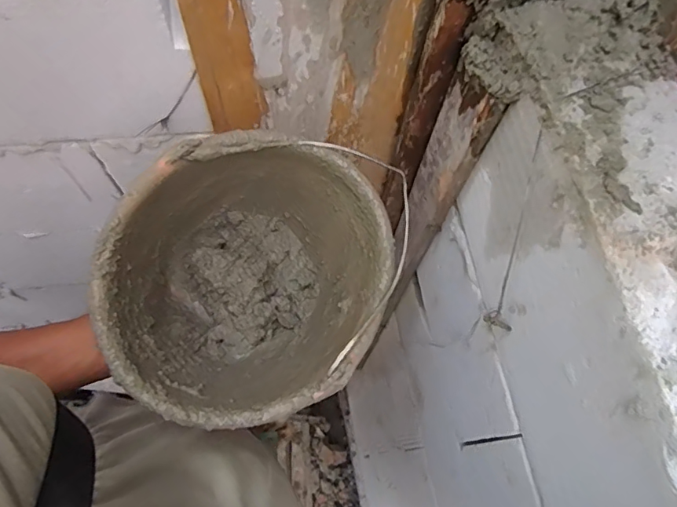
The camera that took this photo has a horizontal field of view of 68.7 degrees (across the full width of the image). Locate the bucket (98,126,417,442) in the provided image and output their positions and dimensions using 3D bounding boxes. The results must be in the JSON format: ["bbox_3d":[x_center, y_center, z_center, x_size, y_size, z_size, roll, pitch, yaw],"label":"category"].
[{"bbox_3d":[-0.096,0.025,0.490,0.243,0.211,0.243,2,83,-18],"label":"bucket"}]

